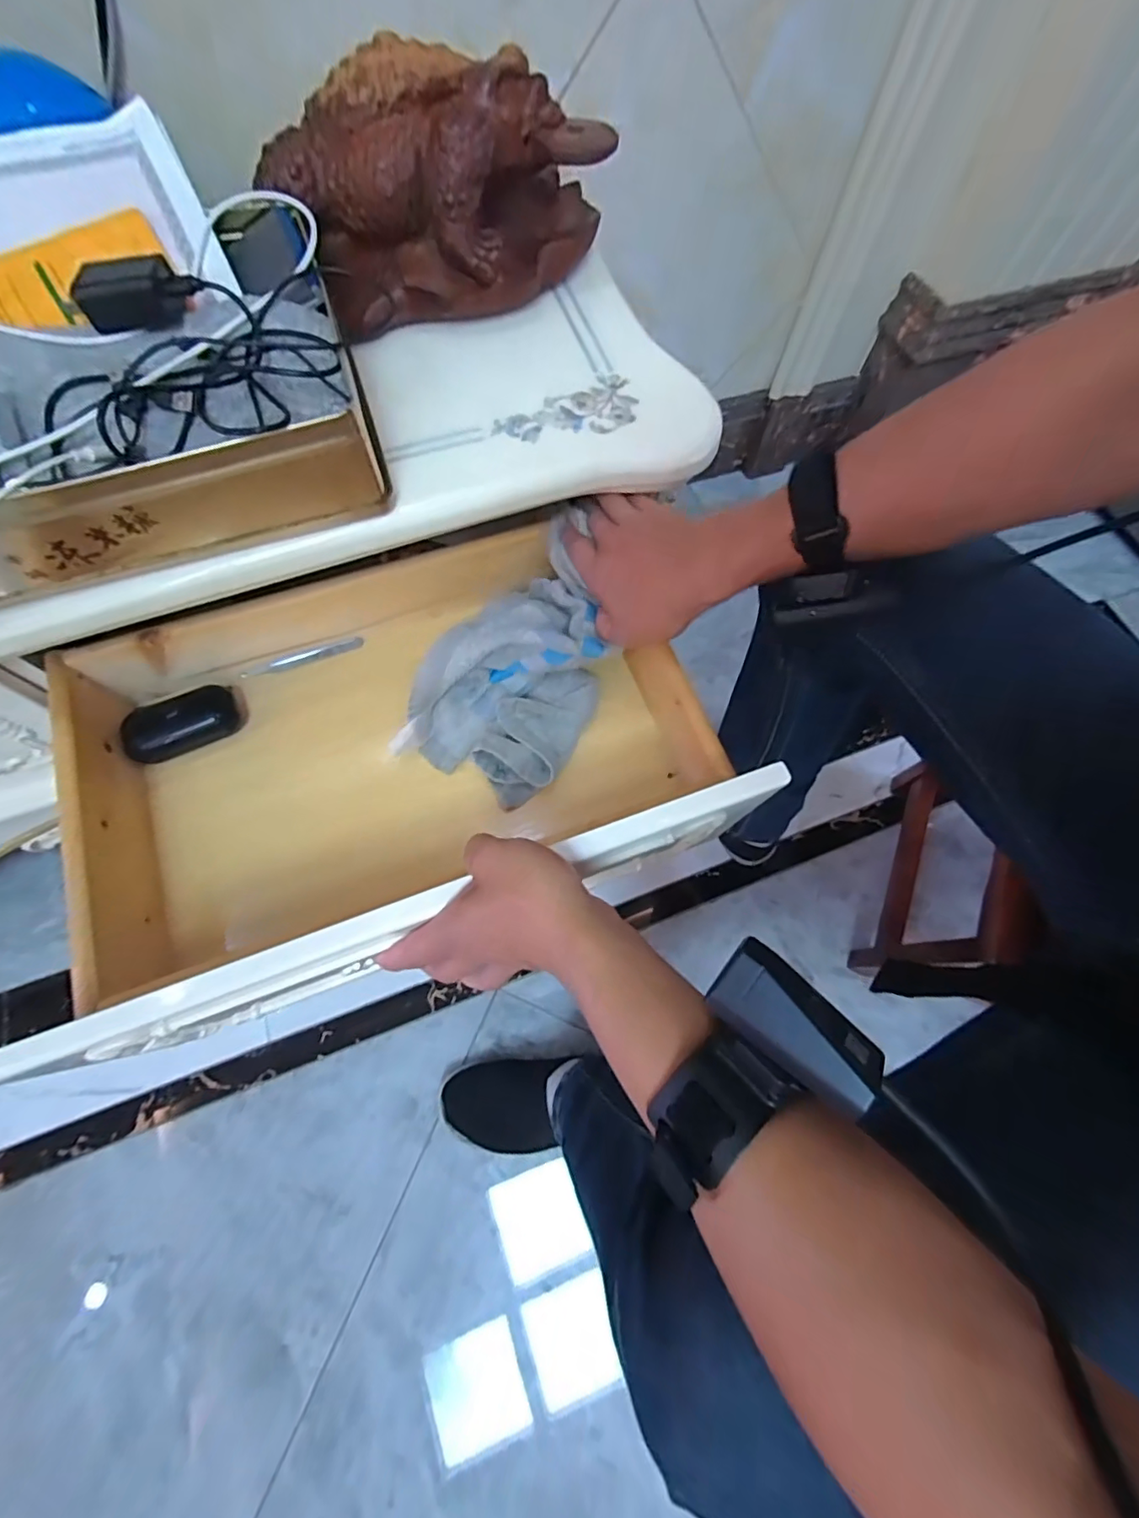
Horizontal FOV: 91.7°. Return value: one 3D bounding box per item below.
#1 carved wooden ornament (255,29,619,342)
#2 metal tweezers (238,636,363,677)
[{"bbox_3d":[-0.087,-0.422,0.419,0.249,0.123,0.105,-25,71,-11],"label":"carved wooden ornament"},{"bbox_3d":[-0.250,-0.096,0.519,0.108,0.014,0.008,-19,70,-9],"label":"metal tweezers"}]

